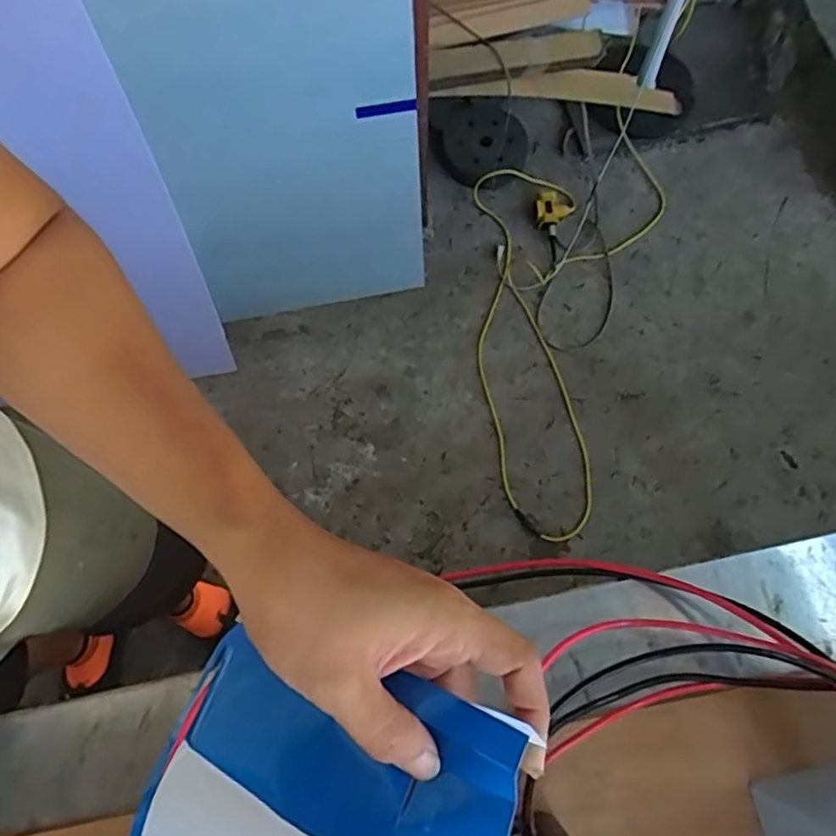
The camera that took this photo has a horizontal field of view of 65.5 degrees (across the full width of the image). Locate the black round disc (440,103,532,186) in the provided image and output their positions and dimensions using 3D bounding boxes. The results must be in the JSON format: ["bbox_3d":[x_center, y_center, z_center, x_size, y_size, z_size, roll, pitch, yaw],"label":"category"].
[{"bbox_3d":[0.162,-0.680,1.616,0.217,0.046,0.210,0,92,9],"label":"black round disc"}]

